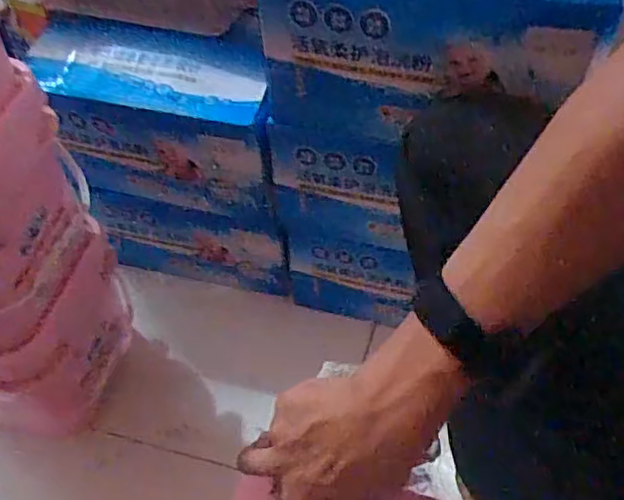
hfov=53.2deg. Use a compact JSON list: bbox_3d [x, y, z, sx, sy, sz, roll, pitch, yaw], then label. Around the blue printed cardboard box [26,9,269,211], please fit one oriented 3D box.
[{"bbox_3d":[-0.170,-0.153,0.708,0.268,0.181,0.093,10,53,10],"label":"blue printed cardboard box"}]

